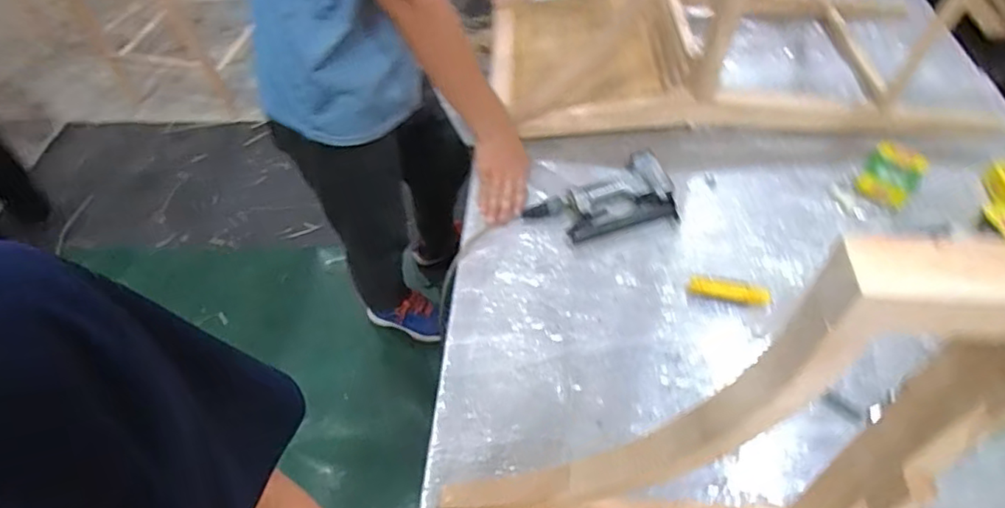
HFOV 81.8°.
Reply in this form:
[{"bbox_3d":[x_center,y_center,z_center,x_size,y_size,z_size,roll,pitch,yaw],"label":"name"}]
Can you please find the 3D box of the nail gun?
[{"bbox_3d":[0.166,-0.080,0.956,0.243,0.045,0.127,-19,54,-11],"label":"nail gun"}]

